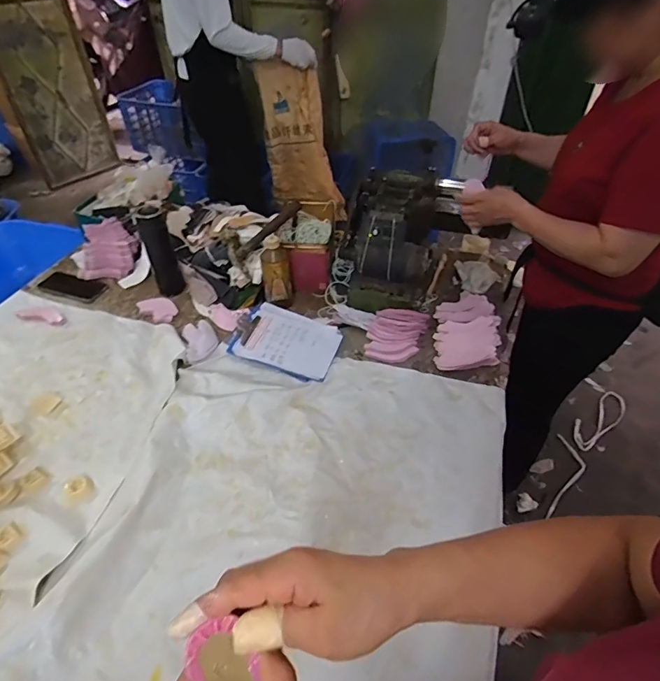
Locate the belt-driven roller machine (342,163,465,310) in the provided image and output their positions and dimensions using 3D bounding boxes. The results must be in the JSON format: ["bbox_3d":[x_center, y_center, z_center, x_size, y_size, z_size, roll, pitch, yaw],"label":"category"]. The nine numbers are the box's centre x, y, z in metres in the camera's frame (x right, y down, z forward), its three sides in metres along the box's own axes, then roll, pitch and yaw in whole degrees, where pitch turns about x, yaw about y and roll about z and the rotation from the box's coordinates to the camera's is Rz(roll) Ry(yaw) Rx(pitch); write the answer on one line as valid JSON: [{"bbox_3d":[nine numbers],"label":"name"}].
[{"bbox_3d":[0.153,-0.245,1.036,0.233,0.224,0.270,6,44,6],"label":"belt-driven roller machine"}]

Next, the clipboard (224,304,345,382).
[{"bbox_3d":[-0.095,-0.006,0.976,0.228,0.023,0.171,18,47,15],"label":"clipboard"}]

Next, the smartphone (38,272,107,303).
[{"bbox_3d":[-0.664,-0.141,1.119,0.167,0.009,0.079,12,46,10],"label":"smartphone"}]

